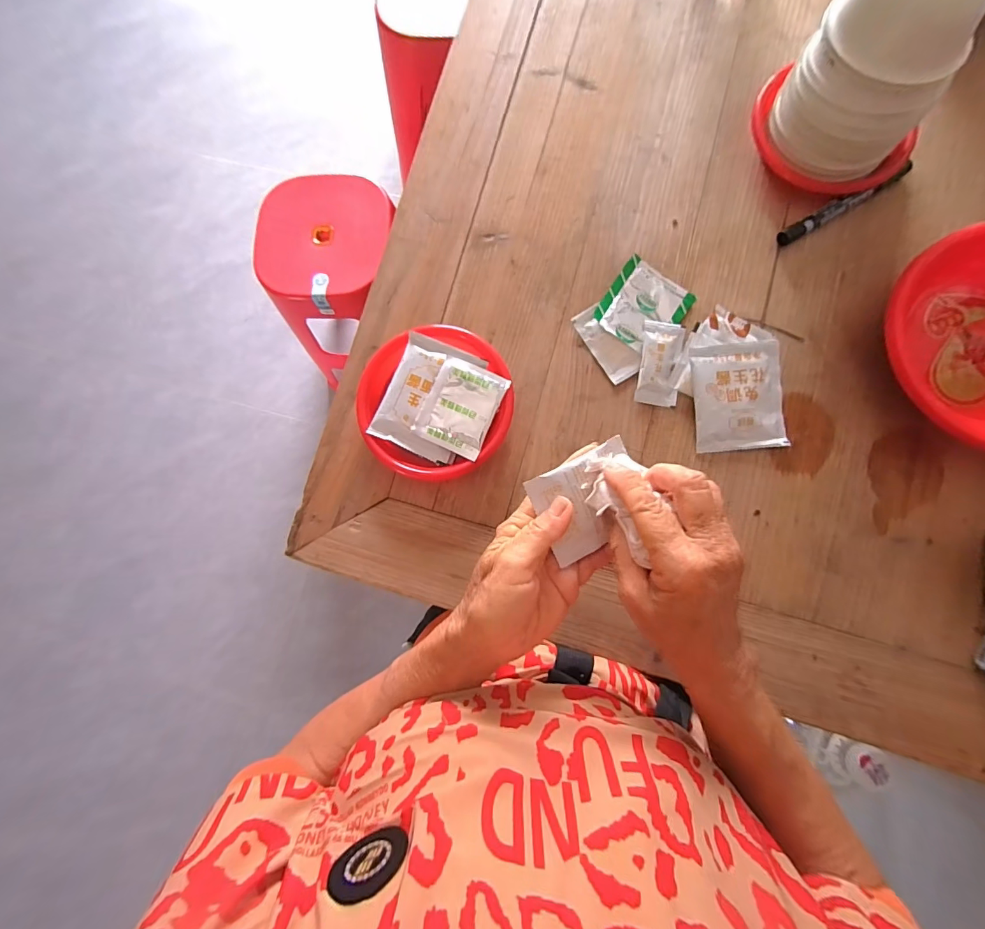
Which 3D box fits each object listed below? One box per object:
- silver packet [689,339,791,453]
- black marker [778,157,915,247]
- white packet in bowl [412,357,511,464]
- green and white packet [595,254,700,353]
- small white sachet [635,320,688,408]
[{"bbox_3d":[0.220,-0.061,0.383,0.076,0.016,0.094,-5,82,4],"label":"silver packet"},{"bbox_3d":[0.329,-0.244,0.401,0.133,0.017,0.014,-30,81,0],"label":"black marker"},{"bbox_3d":[-0.029,-0.052,0.391,0.064,0.006,0.079,24,91,7],"label":"white packet in bowl"},{"bbox_3d":[0.142,-0.148,0.405,0.071,0.012,0.077,33,86,8],"label":"green and white packet"},{"bbox_3d":[0.156,-0.094,0.395,0.037,0.010,0.075,9,83,6],"label":"small white sachet"}]

